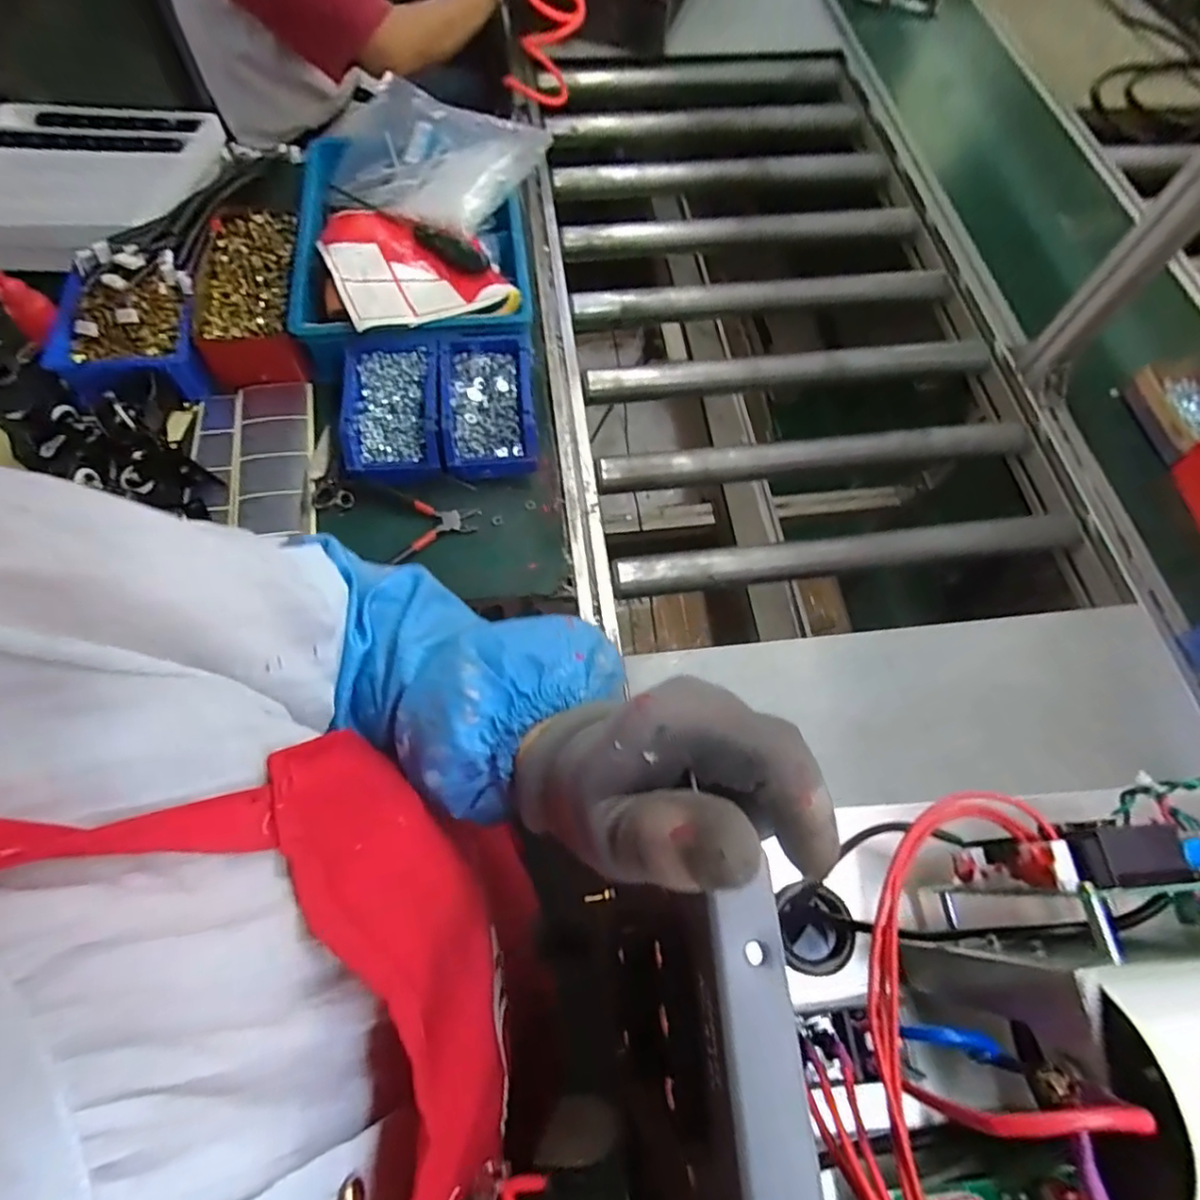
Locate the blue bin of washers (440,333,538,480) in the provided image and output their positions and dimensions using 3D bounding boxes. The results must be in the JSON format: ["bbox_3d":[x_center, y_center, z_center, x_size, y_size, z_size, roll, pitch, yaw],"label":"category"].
[{"bbox_3d":[-0.130,-0.227,0.736,0.107,0.067,0.164,-5,66,-4],"label":"blue bin of washers"}]

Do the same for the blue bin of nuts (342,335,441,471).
[{"bbox_3d":[-0.236,-0.219,0.709,0.103,0.055,0.154,-6,66,-4],"label":"blue bin of nuts"}]

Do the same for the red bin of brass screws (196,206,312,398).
[{"bbox_3d":[-0.432,-0.385,0.779,0.119,0.066,0.238,-11,67,-7],"label":"red bin of brass screws"}]

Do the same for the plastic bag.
[{"bbox_3d":[-0.232,-0.599,0.843,0.264,0.059,0.202,24,67,9],"label":"plastic bag"}]

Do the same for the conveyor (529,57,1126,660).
[{"bbox_3d":[0.266,-0.519,0.995,0.706,0.108,1.091,-1,66,-2],"label":"conveyor"}]

